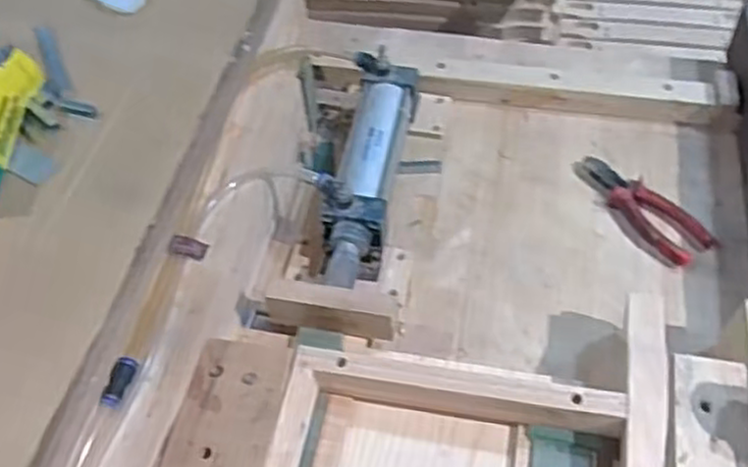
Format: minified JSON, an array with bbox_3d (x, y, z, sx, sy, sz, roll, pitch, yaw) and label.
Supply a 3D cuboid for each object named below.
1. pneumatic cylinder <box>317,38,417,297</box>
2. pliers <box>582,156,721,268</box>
[{"bbox_3d":[-0.009,-0.060,0.778,0.070,0.093,0.287,8,54,9],"label":"pneumatic cylinder"},{"bbox_3d":[0.281,-0.029,0.777,0.051,0.019,0.157,-33,58,-20],"label":"pliers"}]

